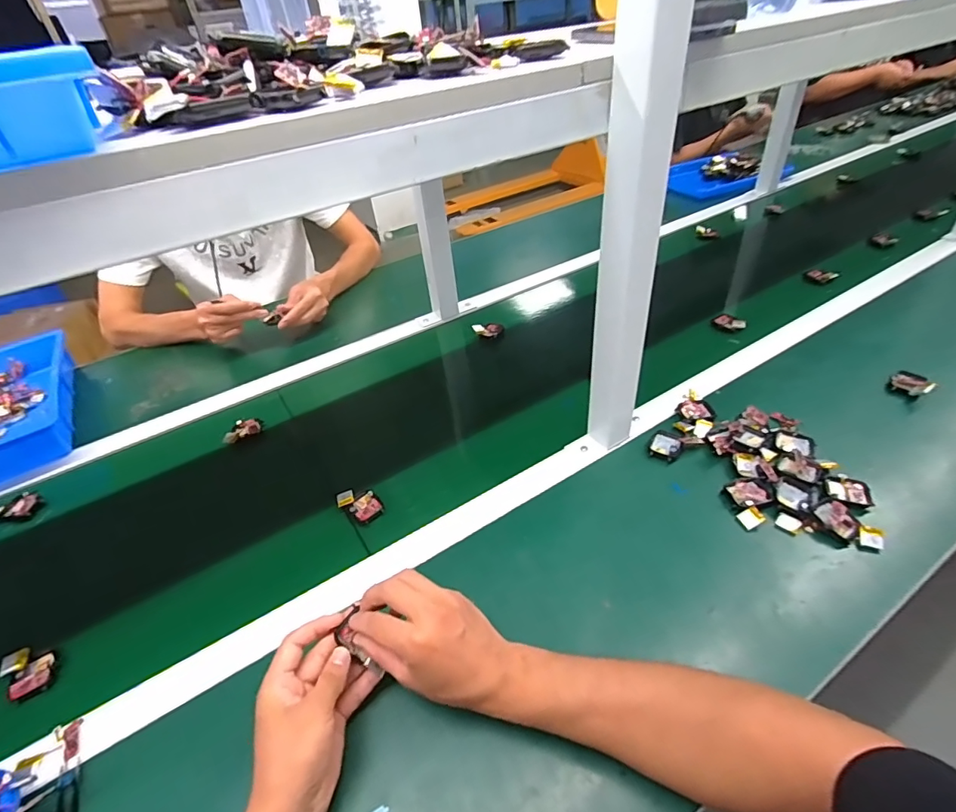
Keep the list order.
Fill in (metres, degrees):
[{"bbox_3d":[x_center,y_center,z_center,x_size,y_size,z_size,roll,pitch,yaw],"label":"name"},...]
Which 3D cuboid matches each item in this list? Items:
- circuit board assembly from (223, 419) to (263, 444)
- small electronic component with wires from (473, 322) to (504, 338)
[{"bbox_3d":[-0.351,0.037,0.722,0.057,0.019,0.032,-28,44,-23],"label":"circuit board assembly"},{"bbox_3d":[0.019,-0.140,0.872,0.052,0.018,0.032,5,42,14],"label":"small electronic component with wires"}]

